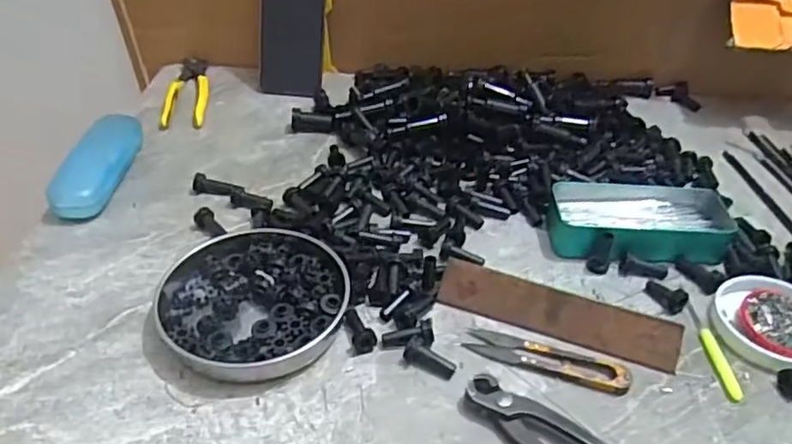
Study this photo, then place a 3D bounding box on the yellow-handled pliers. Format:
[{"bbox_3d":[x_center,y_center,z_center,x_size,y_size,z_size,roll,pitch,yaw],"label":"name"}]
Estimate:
[{"bbox_3d":[-0.247,-0.158,0.760,0.047,0.010,0.176,-3,39,-7],"label":"yellow-handled pliers"}]

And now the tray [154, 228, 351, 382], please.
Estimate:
[{"bbox_3d":[-0.108,0.055,0.482,0.134,0.022,0.140,2,38,-1],"label":"tray"}]

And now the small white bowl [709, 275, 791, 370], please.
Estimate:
[{"bbox_3d":[0.297,0.078,0.497,0.088,0.015,0.083,2,38,-1],"label":"small white bowl"}]

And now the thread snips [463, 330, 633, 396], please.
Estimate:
[{"bbox_3d":[0.109,0.097,0.457,0.115,0.010,0.023,14,40,15],"label":"thread snips"}]

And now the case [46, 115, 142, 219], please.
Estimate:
[{"bbox_3d":[-0.285,-0.060,0.616,0.045,0.031,0.153,2,38,0],"label":"case"}]

